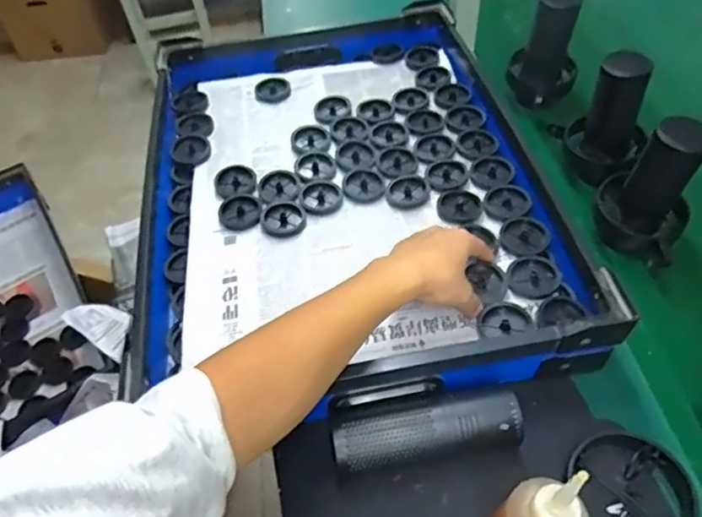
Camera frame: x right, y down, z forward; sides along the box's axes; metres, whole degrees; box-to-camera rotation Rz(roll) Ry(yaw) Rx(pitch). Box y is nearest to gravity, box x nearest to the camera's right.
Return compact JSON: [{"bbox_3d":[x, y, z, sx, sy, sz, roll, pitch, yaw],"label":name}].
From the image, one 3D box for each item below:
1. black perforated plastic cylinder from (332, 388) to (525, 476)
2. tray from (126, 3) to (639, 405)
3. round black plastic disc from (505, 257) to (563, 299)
[{"bbox_3d":[0.067,0.155,0.495,0.164,0.054,0.060,-13,51,-5],"label":"black perforated plastic cylinder"},{"bbox_3d":[-0.016,-0.113,0.703,0.453,0.108,0.632,-8,48,-2],"label":"tray"},{"bbox_3d":[0.190,0.022,0.582,0.049,0.017,0.050,-3,48,3],"label":"round black plastic disc"}]

